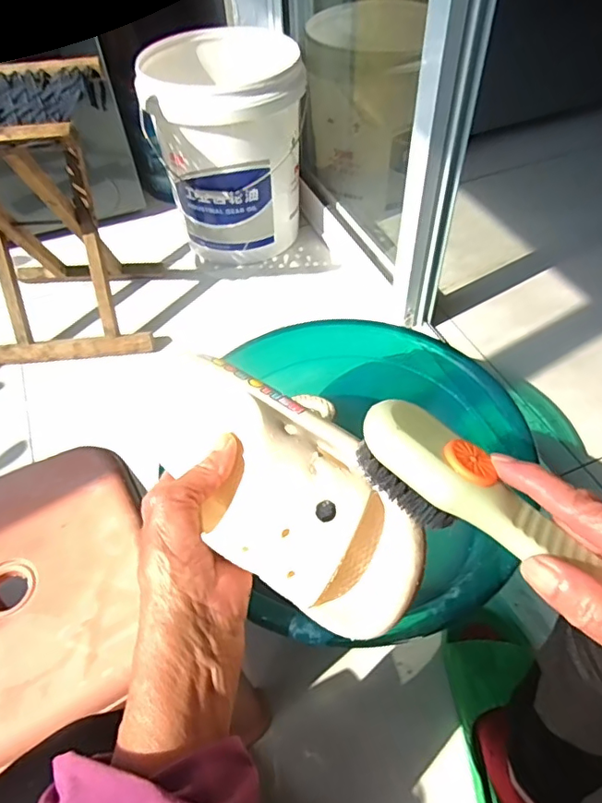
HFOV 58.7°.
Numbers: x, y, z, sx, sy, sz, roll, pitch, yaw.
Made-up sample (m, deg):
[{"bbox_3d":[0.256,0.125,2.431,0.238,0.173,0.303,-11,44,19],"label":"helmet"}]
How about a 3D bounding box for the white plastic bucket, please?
[{"bbox_3d":[-0.154,-0.529,1.135,0.299,0.347,0.322,-18,53,-12],"label":"white plastic bucket"}]

